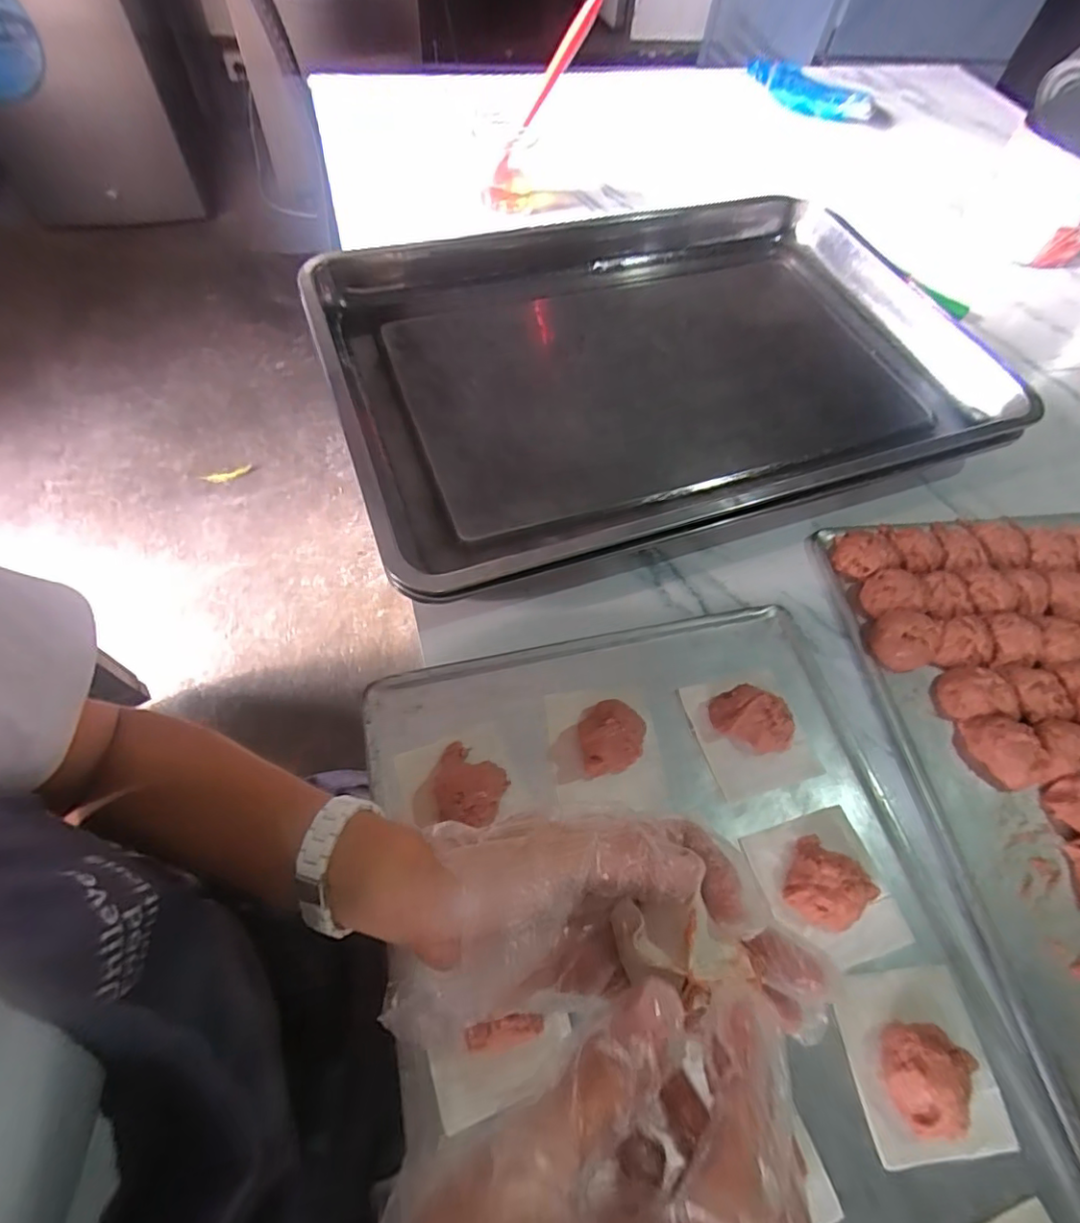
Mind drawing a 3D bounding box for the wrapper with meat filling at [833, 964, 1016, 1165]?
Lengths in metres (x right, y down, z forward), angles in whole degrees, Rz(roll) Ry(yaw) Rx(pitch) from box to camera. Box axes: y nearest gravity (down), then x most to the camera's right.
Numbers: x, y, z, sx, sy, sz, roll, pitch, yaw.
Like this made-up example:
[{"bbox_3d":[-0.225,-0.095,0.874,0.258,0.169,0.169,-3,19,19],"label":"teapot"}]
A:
[{"bbox_3d":[0.211,0.244,0.303,0.075,0.033,0.085,-6,63,-7],"label":"wrapper with meat filling"}]

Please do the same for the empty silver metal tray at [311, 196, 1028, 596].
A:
[{"bbox_3d":[0.113,-0.241,0.544,0.575,0.066,0.399,-17,65,-13],"label":"empty silver metal tray"}]

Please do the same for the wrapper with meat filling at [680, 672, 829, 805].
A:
[{"bbox_3d":[0.149,0.079,0.391,0.075,0.027,0.082,-13,64,-11],"label":"wrapper with meat filling"}]

